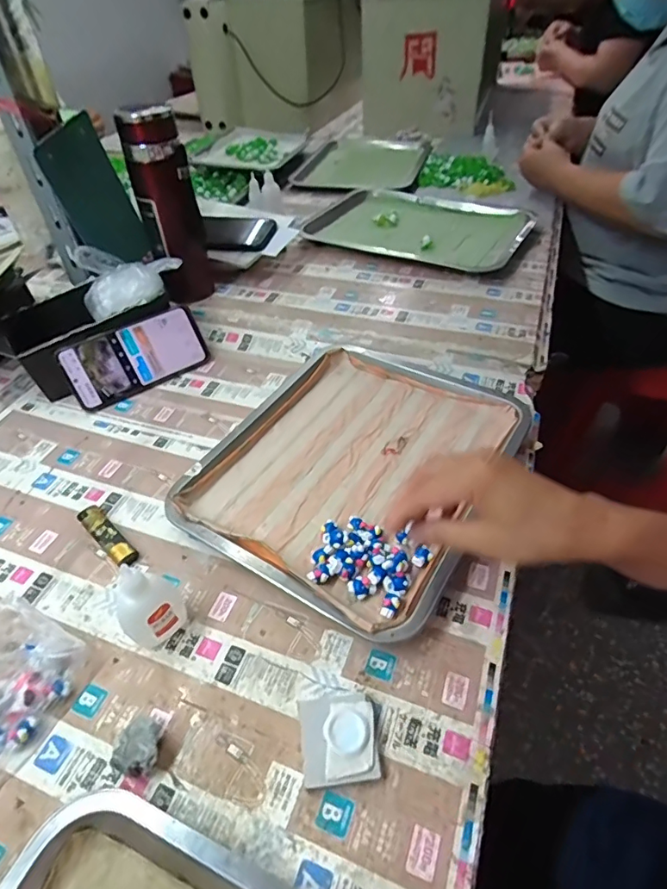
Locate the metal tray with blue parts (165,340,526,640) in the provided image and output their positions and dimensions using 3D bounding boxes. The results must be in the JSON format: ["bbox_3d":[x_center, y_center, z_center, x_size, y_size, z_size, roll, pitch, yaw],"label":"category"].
[{"bbox_3d":[0.021,0.011,0.500,0.267,0.039,0.311,24,51,23],"label":"metal tray with blue parts"}]

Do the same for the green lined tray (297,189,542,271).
[{"bbox_3d":[0.141,-0.360,0.814,0.324,0.020,0.219,22,51,22],"label":"green lined tray"}]

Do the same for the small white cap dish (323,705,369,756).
[{"bbox_3d":[0.008,0.188,0.326,0.029,0.006,0.028,25,52,24],"label":"small white cap dish"}]

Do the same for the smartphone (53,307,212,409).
[{"bbox_3d":[-0.240,-0.107,0.606,0.162,0.078,0.008,-30,16,-20],"label":"smartphone"}]

